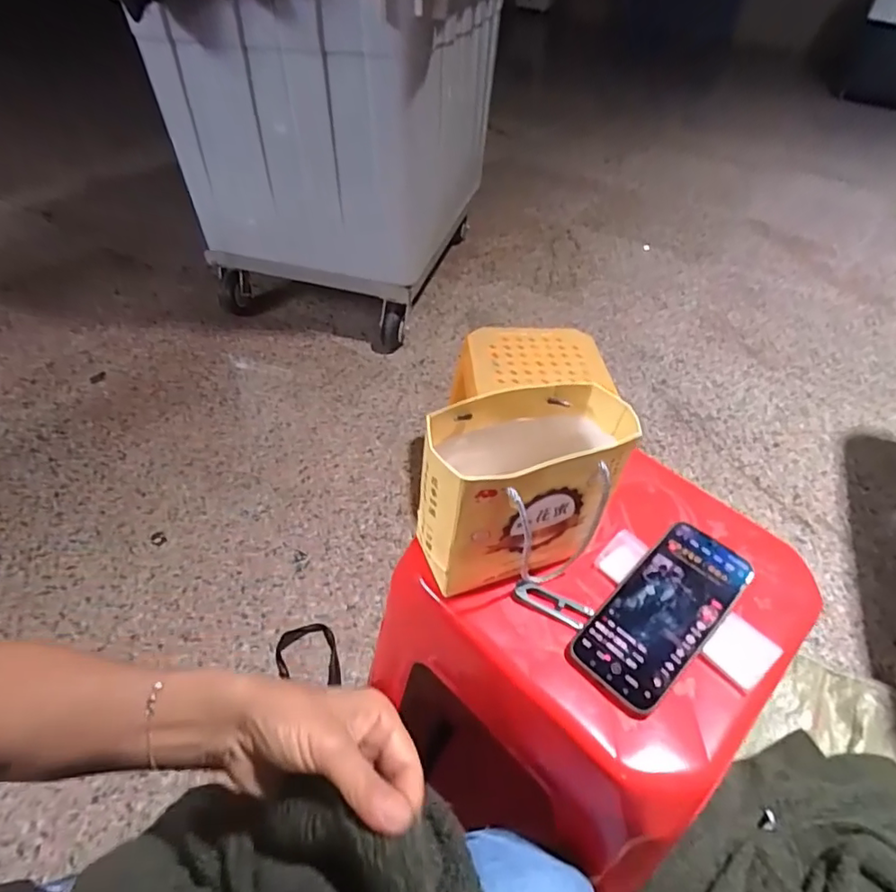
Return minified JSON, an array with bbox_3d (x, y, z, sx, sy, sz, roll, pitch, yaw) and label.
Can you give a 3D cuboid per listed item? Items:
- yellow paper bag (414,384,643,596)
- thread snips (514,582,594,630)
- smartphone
[{"bbox_3d":[0.062,0.039,0.483,0.167,0.150,0.092,-6,45,-11],"label":"yellow paper bag"},{"bbox_3d":[0.089,0.135,0.486,0.066,0.008,0.024,19,45,14],"label":"thread snips"},{"bbox_3d":[0.177,0.134,0.468,0.163,0.007,0.071,-40,57,-18],"label":"smartphone"}]

